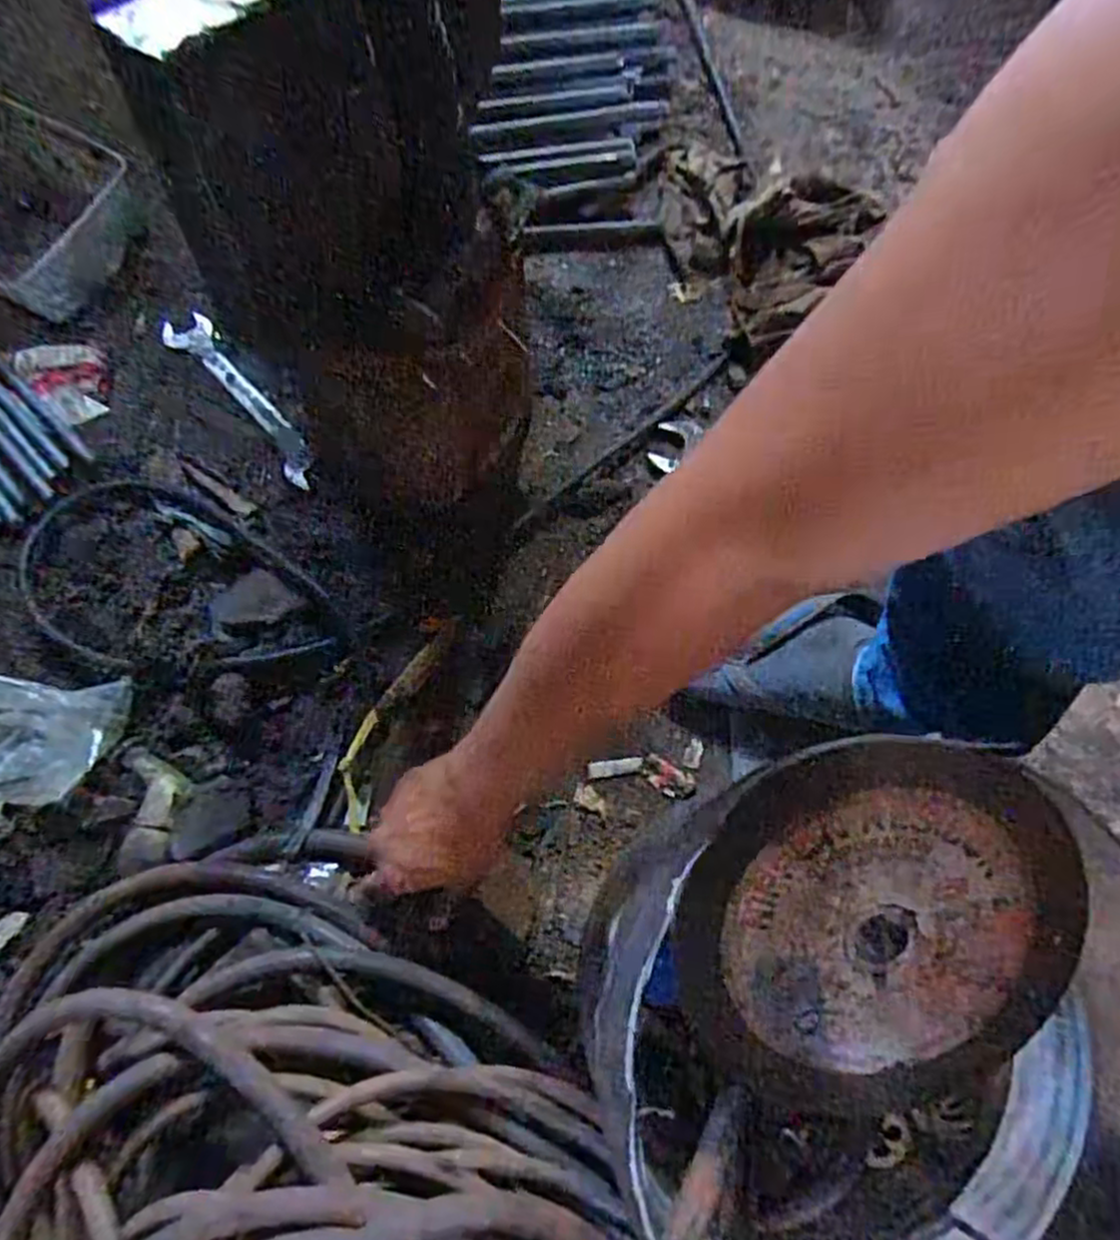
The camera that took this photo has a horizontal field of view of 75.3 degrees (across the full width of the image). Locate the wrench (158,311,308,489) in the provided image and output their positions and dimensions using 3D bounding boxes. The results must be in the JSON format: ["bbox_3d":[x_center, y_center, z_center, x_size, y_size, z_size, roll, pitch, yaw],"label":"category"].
[{"bbox_3d":[-0.295,-0.209,0.680,0.040,0.010,0.231,-40,75,-12],"label":"wrench"}]

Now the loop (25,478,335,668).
[{"bbox_3d":[-0.323,-0.030,0.606,0.288,0.010,0.159,22,72,8],"label":"loop"}]

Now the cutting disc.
[{"bbox_3d":[0.151,0.147,0.344,0.185,0.005,0.187,0,102,-2],"label":"cutting disc"}]

